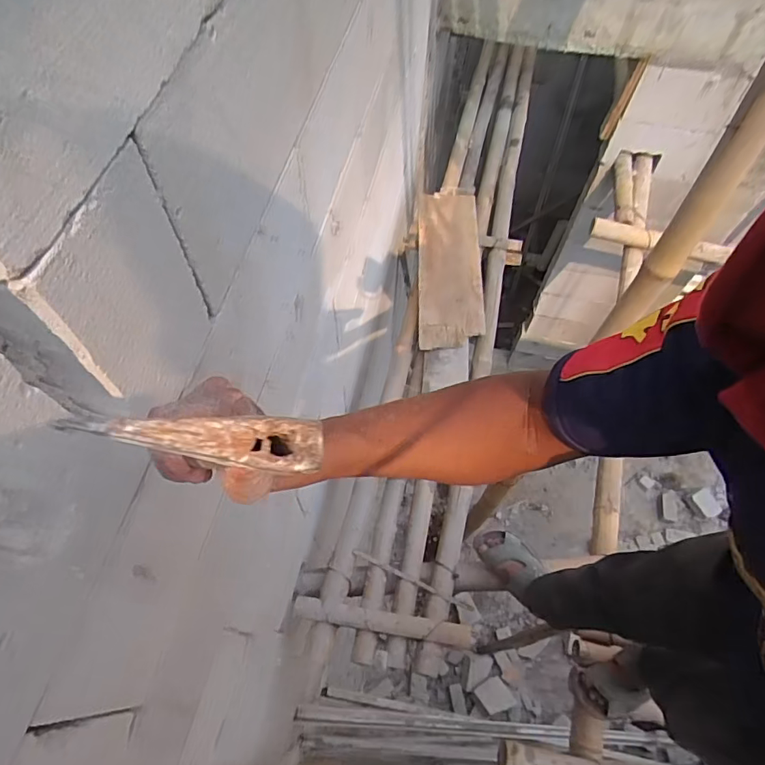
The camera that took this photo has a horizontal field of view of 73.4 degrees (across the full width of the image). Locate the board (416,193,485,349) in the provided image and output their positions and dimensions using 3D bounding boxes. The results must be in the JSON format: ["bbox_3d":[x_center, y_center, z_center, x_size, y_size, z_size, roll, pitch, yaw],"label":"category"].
[{"bbox_3d":[0.223,-0.396,1.677,0.208,0.033,0.662,3,62,1],"label":"board"}]

